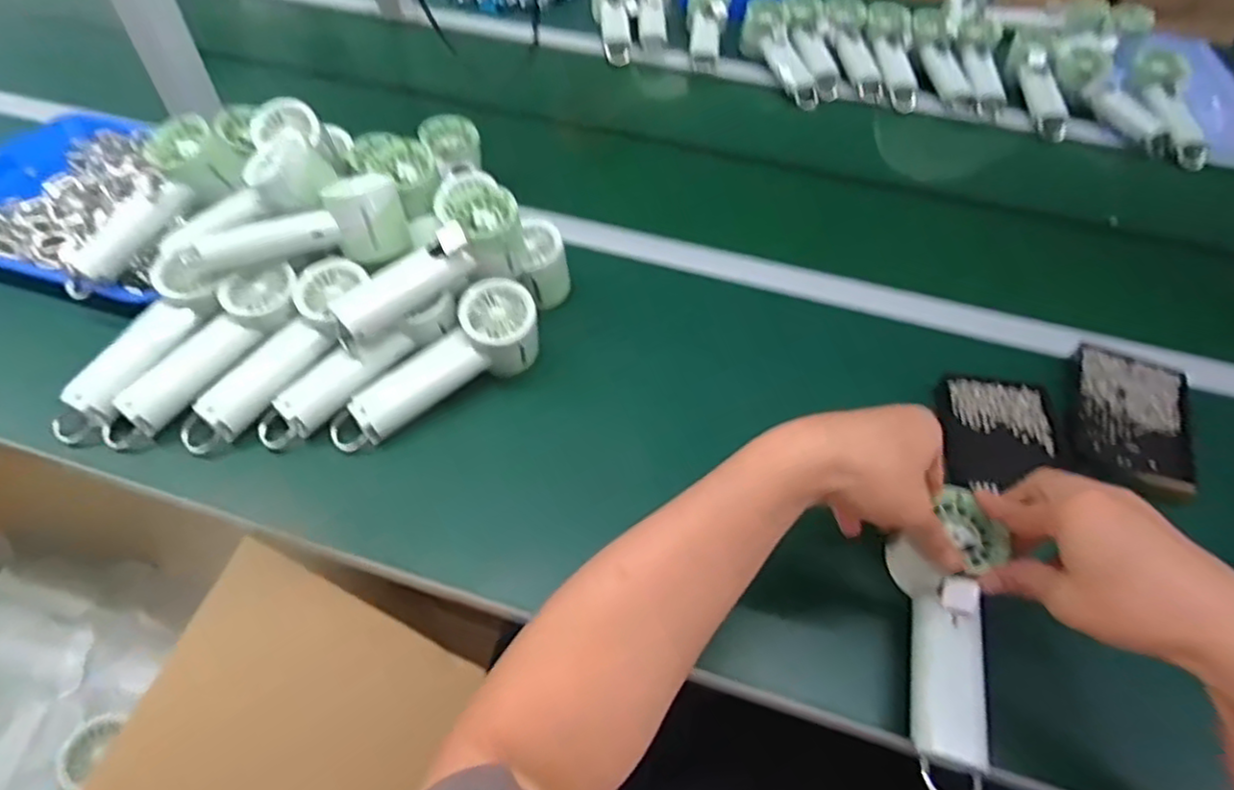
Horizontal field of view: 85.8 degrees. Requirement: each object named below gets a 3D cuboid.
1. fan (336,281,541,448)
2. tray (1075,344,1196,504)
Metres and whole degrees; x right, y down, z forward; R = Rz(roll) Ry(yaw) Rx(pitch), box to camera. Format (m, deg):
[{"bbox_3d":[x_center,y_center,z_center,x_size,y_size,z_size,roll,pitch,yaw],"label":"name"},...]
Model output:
[{"bbox_3d":[-0.149,-0.017,0.564,0.197,0.071,0.056,-37,61,-13],"label":"fan"},{"bbox_3d":[0.440,0.018,0.565,0.089,0.019,0.143,23,54,15],"label":"tray"}]

